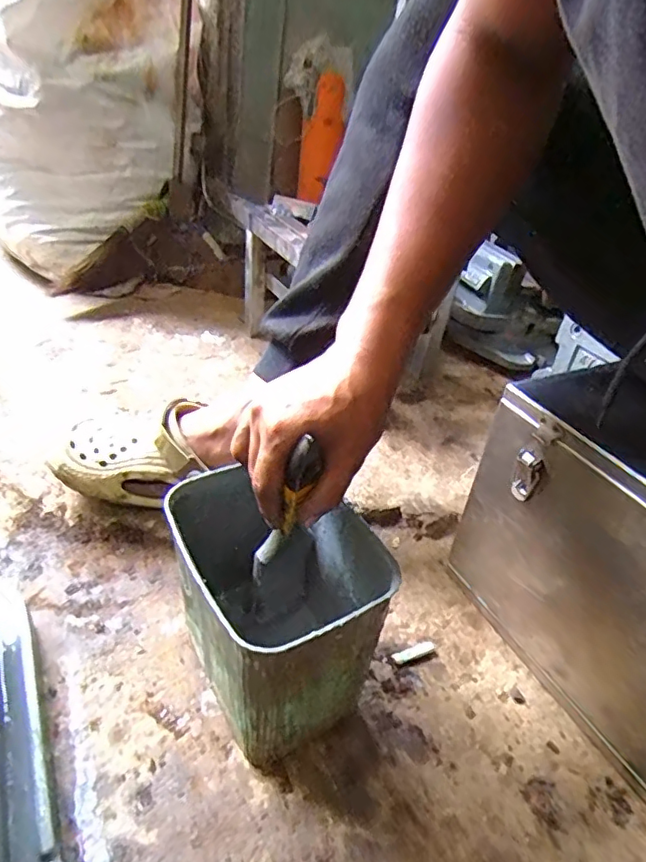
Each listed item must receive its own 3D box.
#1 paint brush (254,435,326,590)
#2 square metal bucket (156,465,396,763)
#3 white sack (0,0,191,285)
[{"bbox_3d":[-0.026,0.058,0.381,0.019,0.133,0.010,19,36,-6],"label":"paint brush"},{"bbox_3d":[-0.034,0.123,0.419,0.117,0.133,0.159,-18,41,-27],"label":"square metal bucket"},{"bbox_3d":[-0.415,-0.576,0.869,0.337,0.631,0.205,-10,40,-20],"label":"white sack"}]

